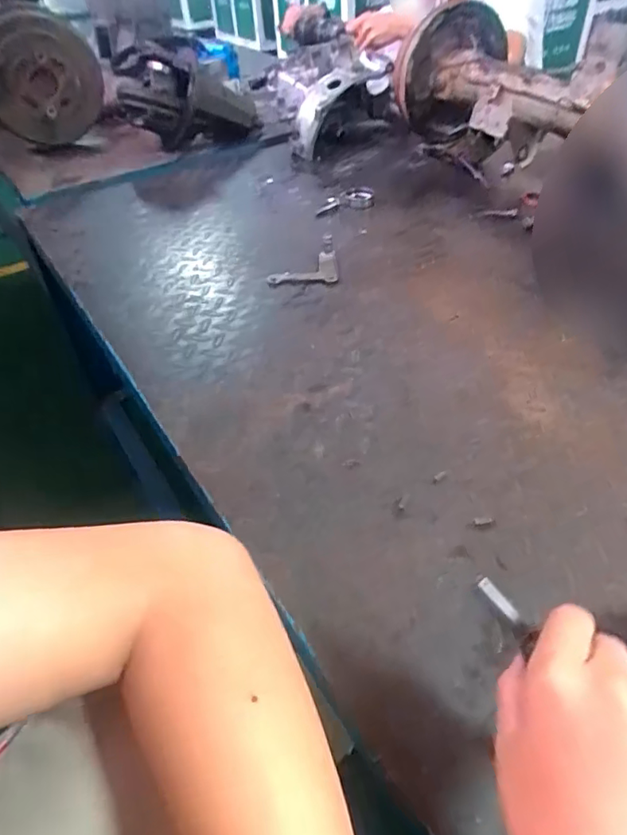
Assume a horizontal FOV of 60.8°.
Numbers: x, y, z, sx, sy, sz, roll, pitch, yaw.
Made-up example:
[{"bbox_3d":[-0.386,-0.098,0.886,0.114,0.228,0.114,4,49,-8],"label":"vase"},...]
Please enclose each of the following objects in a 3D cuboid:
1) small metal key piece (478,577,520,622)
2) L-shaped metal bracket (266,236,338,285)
[{"bbox_3d":[0.098,0.096,0.283,0.028,0.005,0.006,46,54,-1],"label":"small metal key piece"},{"bbox_3d":[-0.018,-0.234,0.802,0.105,0.033,0.083,-4,42,0],"label":"L-shaped metal bracket"}]

